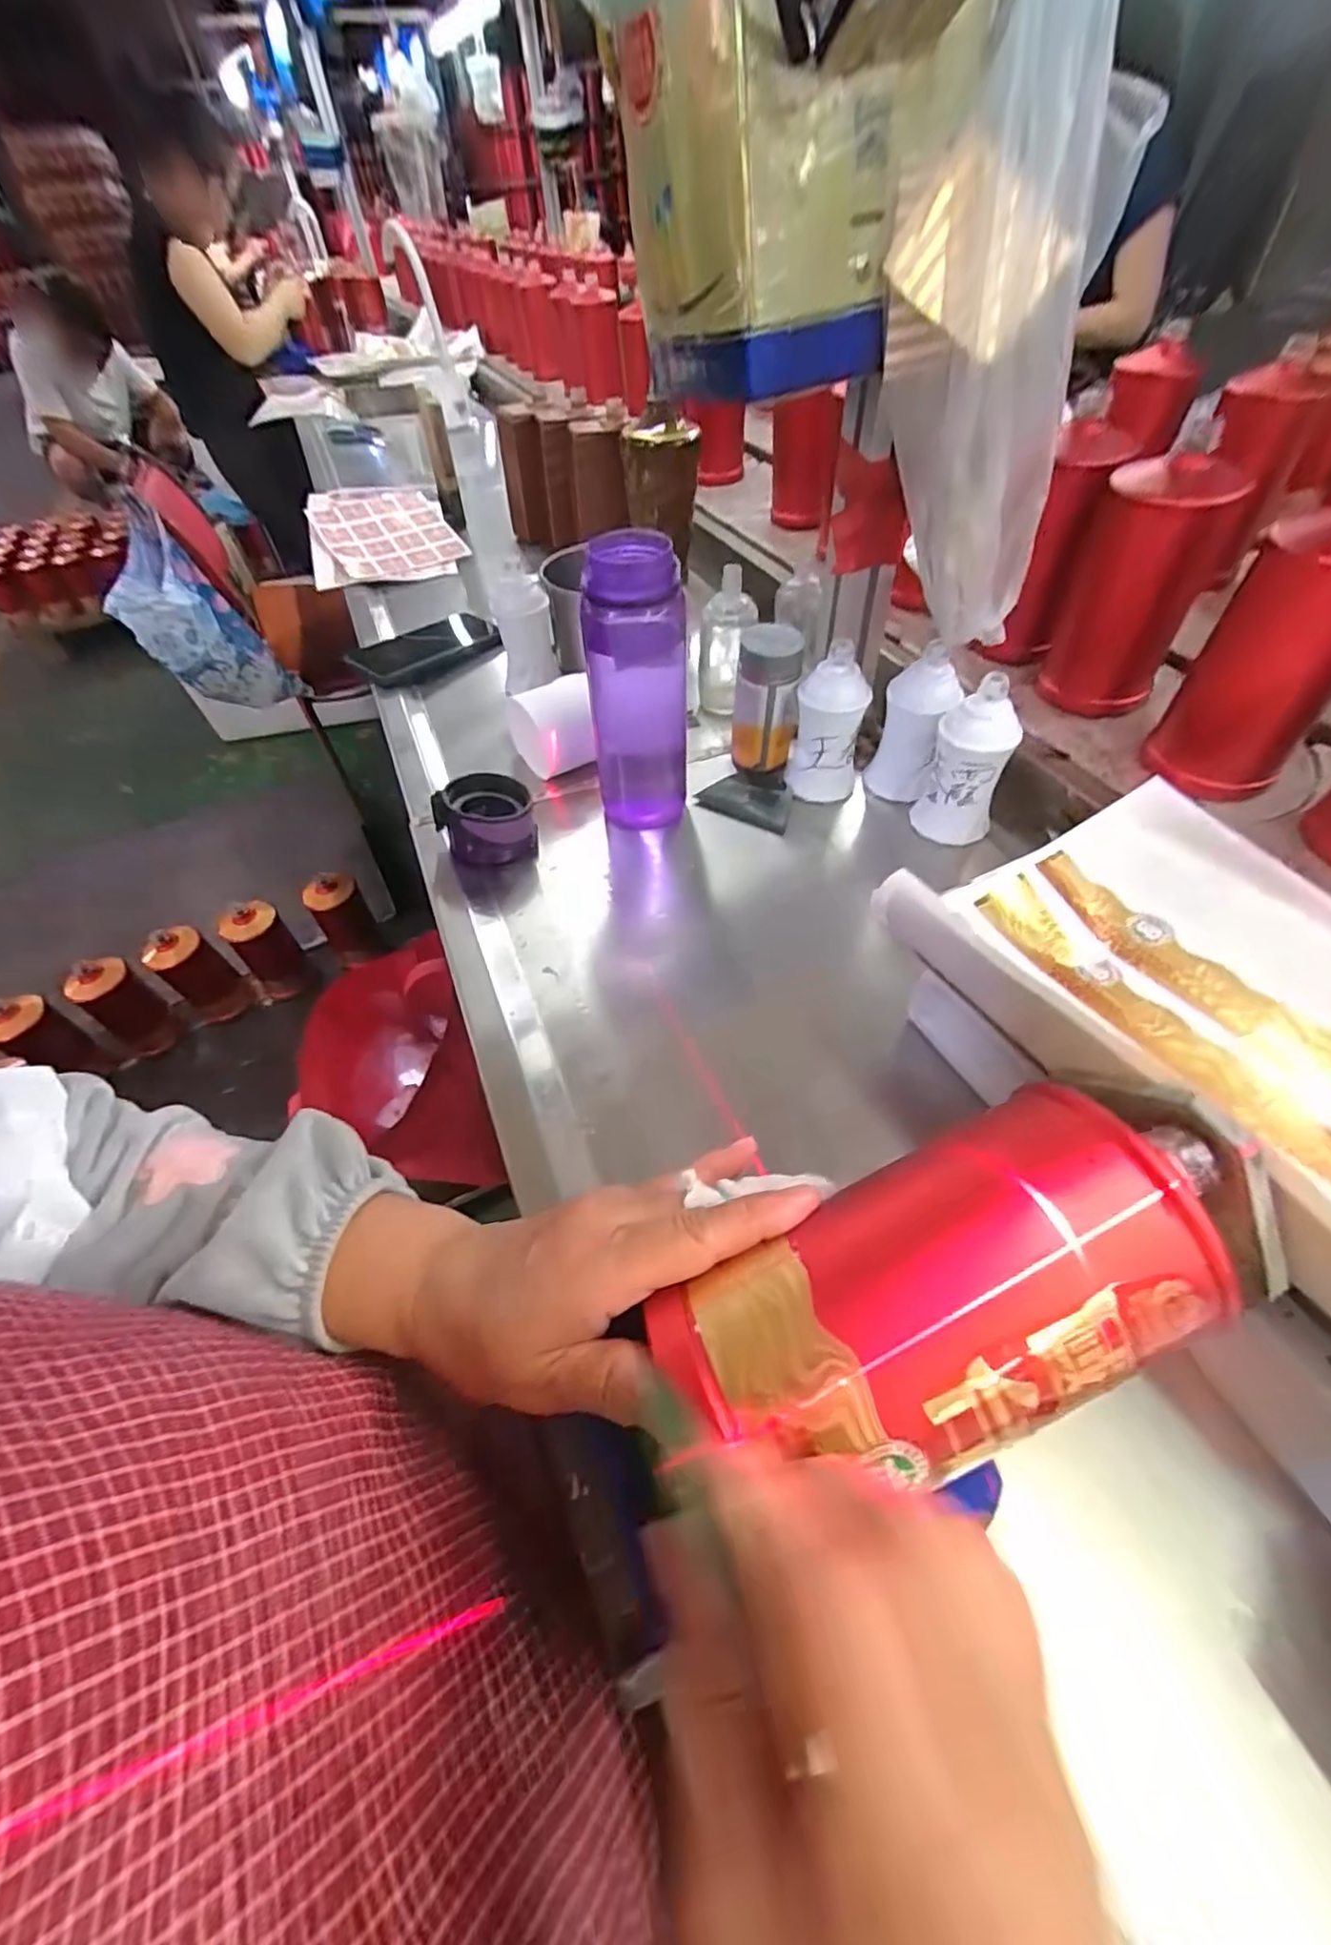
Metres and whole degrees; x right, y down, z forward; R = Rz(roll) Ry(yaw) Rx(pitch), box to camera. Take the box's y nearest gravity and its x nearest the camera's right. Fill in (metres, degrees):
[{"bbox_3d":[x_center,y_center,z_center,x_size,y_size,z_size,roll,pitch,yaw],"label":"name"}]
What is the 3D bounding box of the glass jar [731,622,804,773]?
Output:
[{"bbox_3d":[0.085,-0.237,0.566,0.054,0.110,0.066,4,52,7],"label":"glass jar"}]

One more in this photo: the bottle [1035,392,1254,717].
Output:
[{"bbox_3d":[0.374,-0.313,0.523,0.089,0.190,0.075,25,57,22],"label":"bottle"}]

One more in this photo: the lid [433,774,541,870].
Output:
[{"bbox_3d":[-0.140,-0.119,0.523,0.070,0.050,0.065,-2,51,3],"label":"lid"}]

